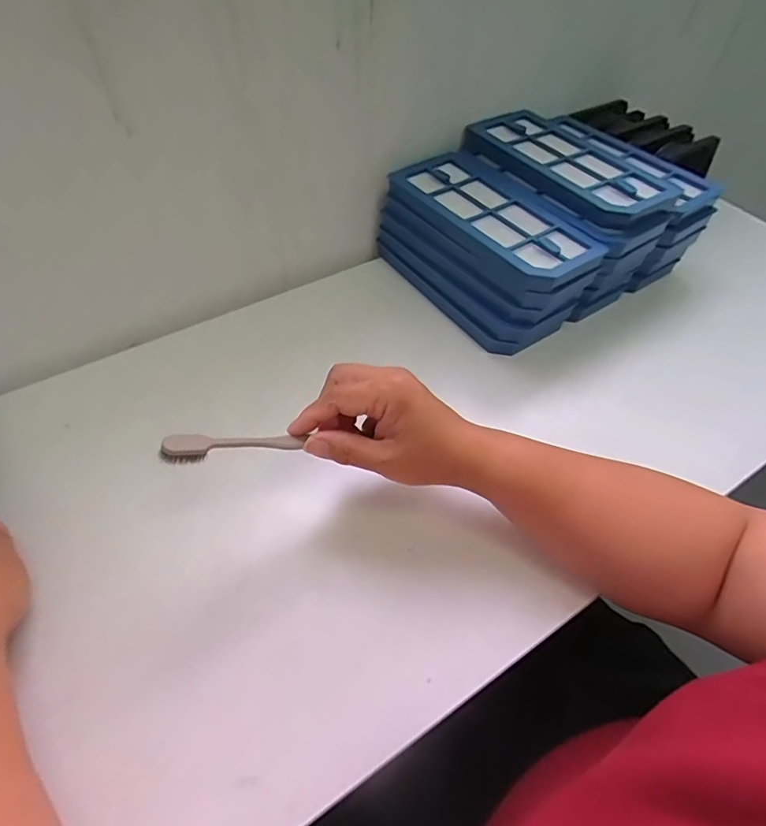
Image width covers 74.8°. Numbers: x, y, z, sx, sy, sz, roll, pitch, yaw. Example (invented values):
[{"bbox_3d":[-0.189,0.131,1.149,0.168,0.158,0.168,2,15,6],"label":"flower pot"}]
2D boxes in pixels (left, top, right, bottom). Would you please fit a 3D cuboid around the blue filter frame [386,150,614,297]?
[{"bbox_3d":[0.103,-0.182,0.468,0.088,0.022,0.199,-30,58,-23],"label":"blue filter frame"}]

